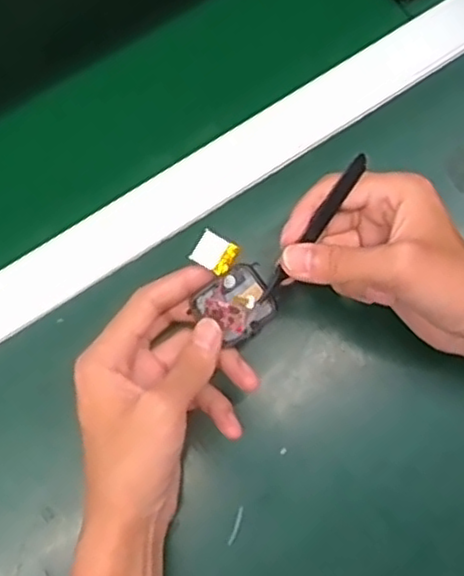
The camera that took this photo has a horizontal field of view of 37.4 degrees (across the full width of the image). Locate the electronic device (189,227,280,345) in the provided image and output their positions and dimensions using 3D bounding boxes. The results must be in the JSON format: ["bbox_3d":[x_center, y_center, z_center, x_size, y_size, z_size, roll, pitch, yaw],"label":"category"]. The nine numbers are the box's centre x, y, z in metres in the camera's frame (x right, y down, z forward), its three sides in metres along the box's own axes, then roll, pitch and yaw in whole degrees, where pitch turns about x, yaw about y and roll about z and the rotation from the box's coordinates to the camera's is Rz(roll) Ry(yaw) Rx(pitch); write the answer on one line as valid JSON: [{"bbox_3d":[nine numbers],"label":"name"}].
[{"bbox_3d":[-0.004,0.001,0.384,0.040,0.025,0.058,-37,80,-8],"label":"electronic device"}]

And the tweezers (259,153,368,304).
[{"bbox_3d":[0.047,-0.034,0.390,0.008,0.014,0.102,35,78,7],"label":"tweezers"}]

